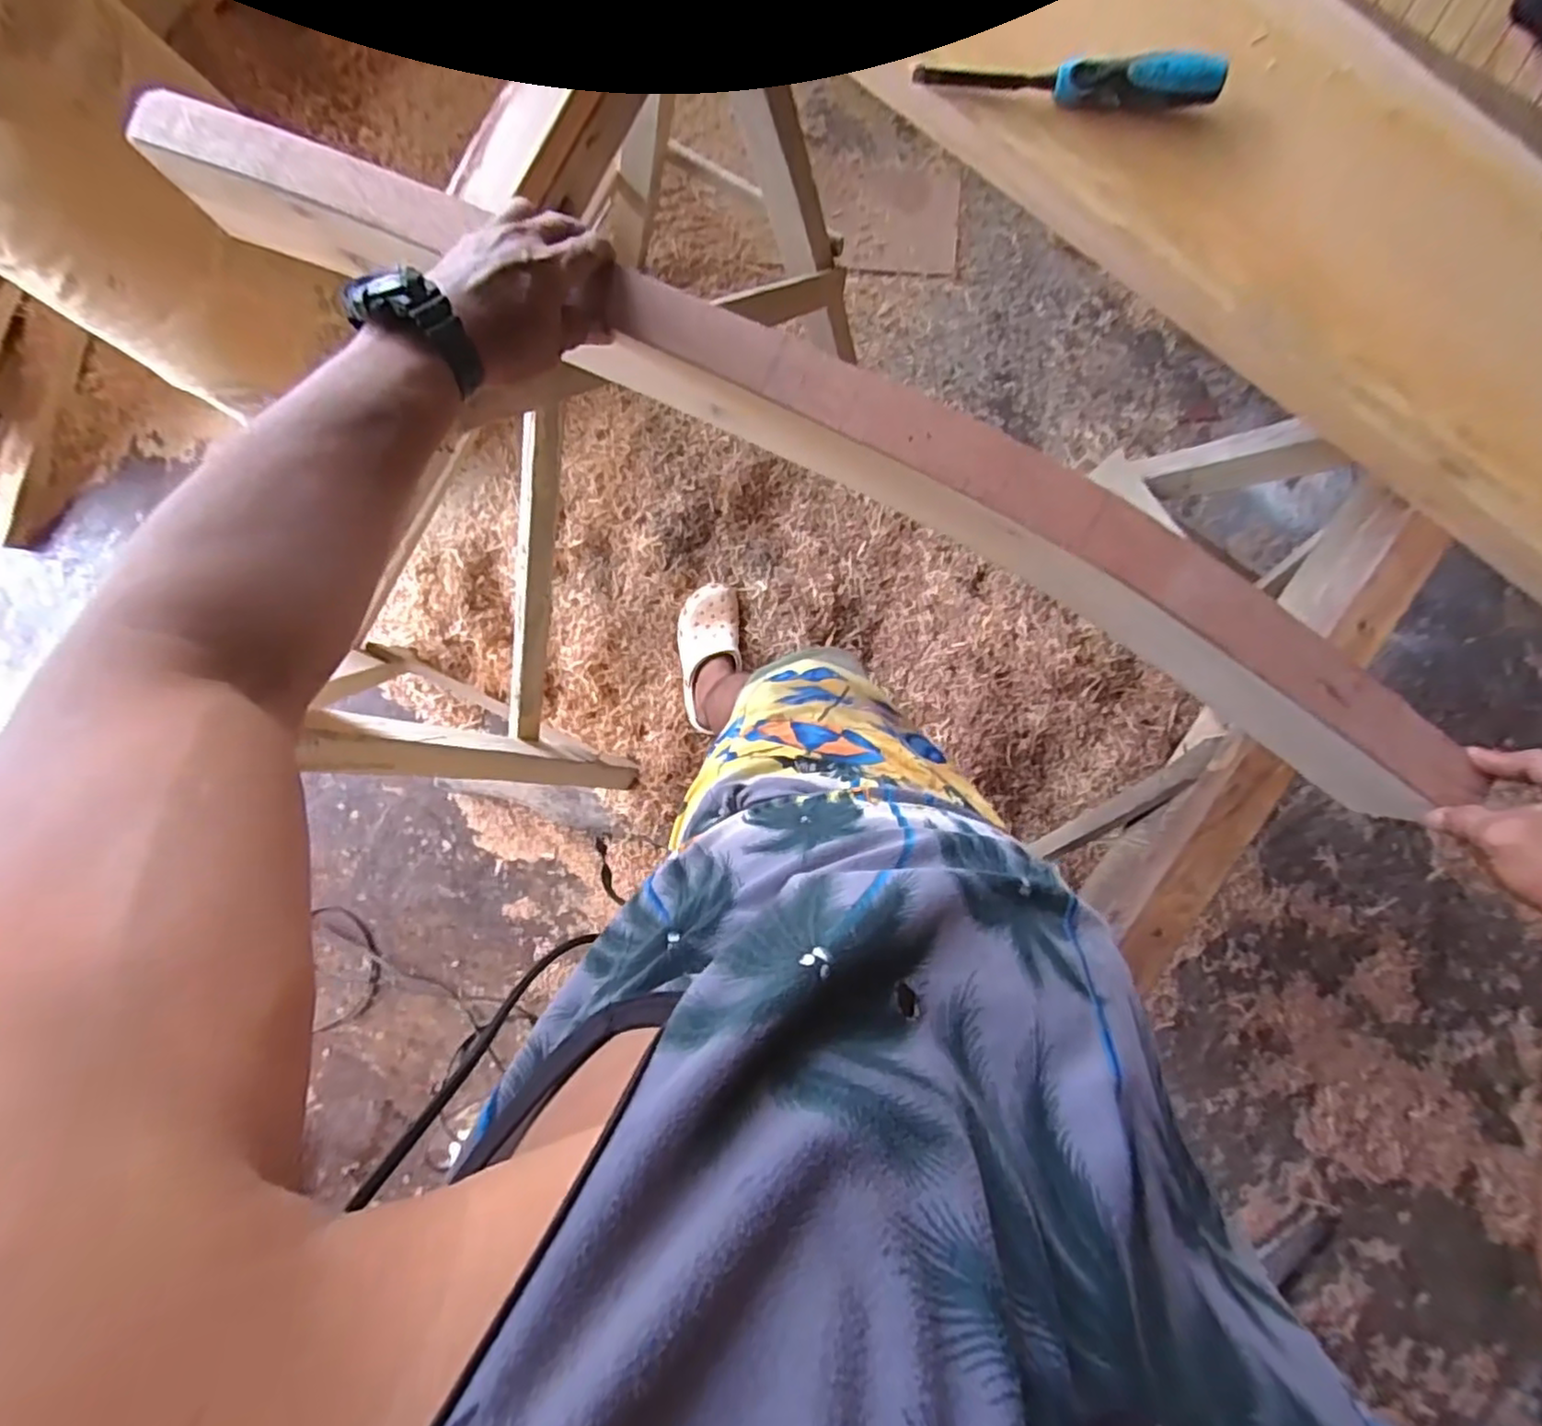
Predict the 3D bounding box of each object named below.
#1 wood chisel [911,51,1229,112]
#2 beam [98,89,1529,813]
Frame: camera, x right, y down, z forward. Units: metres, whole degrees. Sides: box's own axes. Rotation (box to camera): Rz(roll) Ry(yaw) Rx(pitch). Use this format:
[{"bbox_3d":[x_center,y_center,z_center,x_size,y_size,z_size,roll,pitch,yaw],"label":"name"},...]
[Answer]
[{"bbox_3d":[0.231,-0.493,0.525,0.225,0.041,0.022,5,90,-2],"label":"wood chisel"},{"bbox_3d":[0.051,-0.198,0.532,1.060,0.104,0.098,26,91,-2],"label":"beam"}]

